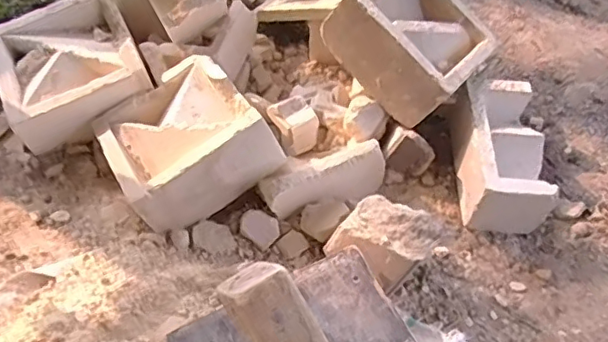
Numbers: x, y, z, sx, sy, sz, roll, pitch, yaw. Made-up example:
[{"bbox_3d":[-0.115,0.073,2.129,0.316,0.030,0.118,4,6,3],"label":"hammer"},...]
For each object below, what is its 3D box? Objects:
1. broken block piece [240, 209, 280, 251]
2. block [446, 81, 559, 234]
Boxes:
[{"bbox_3d":[-0.059,0.076,0.777,0.051,0.038,0.040,26,56,17],"label":"broken block piece"},{"bbox_3d":[0.278,-0.034,0.826,0.100,0.087,0.211,1,53,0],"label":"block"}]

